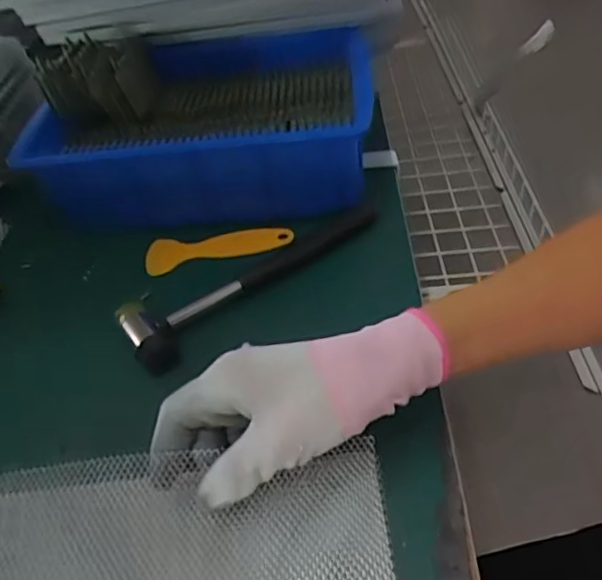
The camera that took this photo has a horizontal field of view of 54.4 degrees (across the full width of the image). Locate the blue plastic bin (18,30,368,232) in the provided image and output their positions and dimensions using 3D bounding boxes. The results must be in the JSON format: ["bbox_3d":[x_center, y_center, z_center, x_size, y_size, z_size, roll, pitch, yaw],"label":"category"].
[{"bbox_3d":[-0.086,-0.158,0.566,0.296,0.114,0.207,-3,44,5],"label":"blue plastic bin"}]

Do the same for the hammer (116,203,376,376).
[{"bbox_3d":[-0.036,-0.014,0.463,0.218,0.024,0.051,-32,49,-24],"label":"hammer"}]

